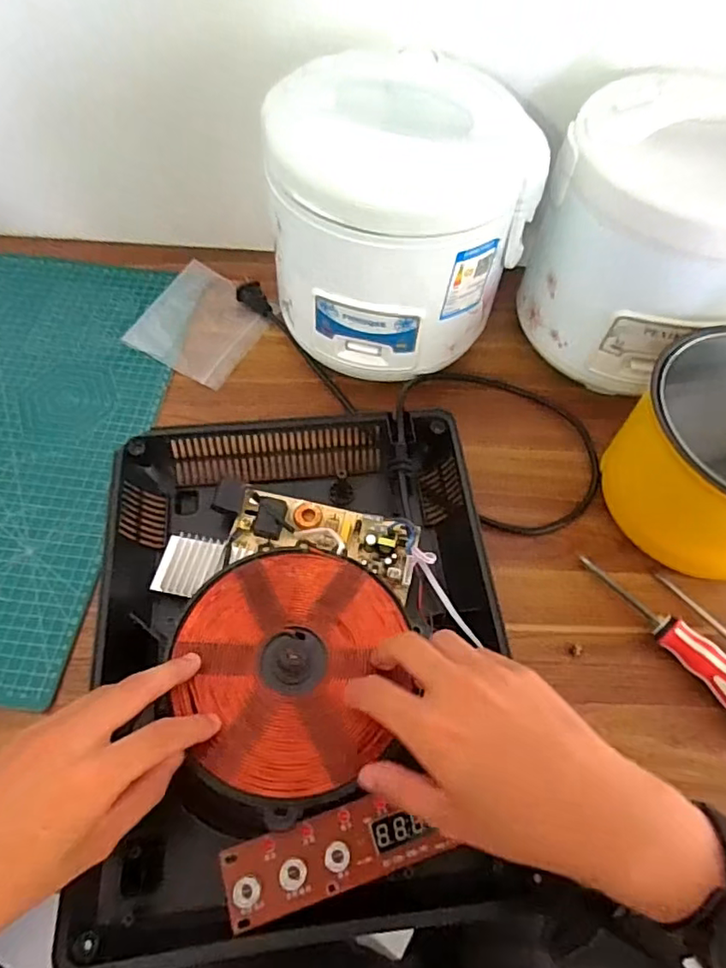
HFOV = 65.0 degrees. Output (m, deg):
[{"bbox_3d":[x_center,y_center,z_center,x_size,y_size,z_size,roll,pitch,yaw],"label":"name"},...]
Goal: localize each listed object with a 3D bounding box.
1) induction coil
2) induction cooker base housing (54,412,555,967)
[{"bbox_3d":[-0.044,0.110,0.363,0.148,0.011,0.149,1,60,-2],"label":"induction coil"},{"bbox_3d":[-0.041,0.098,0.400,0.264,0.067,0.349,-5,60,-5],"label":"induction cooker base housing"}]

